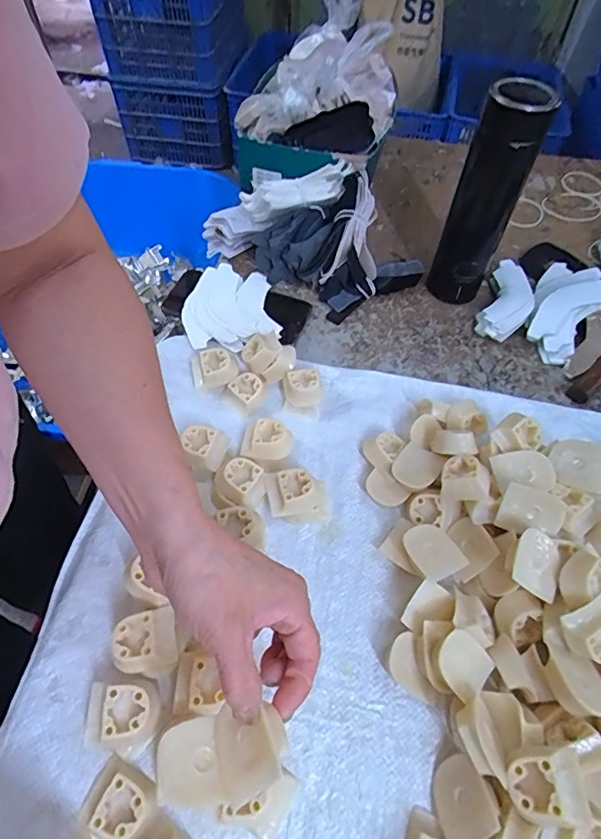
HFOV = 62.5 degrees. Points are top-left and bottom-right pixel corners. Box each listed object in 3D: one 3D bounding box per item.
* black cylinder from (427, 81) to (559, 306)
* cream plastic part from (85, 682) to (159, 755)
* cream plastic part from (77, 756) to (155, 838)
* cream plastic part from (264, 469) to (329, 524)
[{"bbox_3d":[0.198,-0.234,0.539,0.066,0.228,0.061,15,56,9],"label":"black cylinder"},{"bbox_3d":[-0.122,0.201,0.336,0.045,0.030,0.040,5,55,2],"label":"cream plastic part"},{"bbox_3d":[-0.114,0.247,0.317,0.036,0.017,0.039,24,58,15],"label":"cream plastic part"},{"bbox_3d":[-0.002,0.068,0.437,0.054,0.034,0.036,-2,55,-3],"label":"cream plastic part"}]

